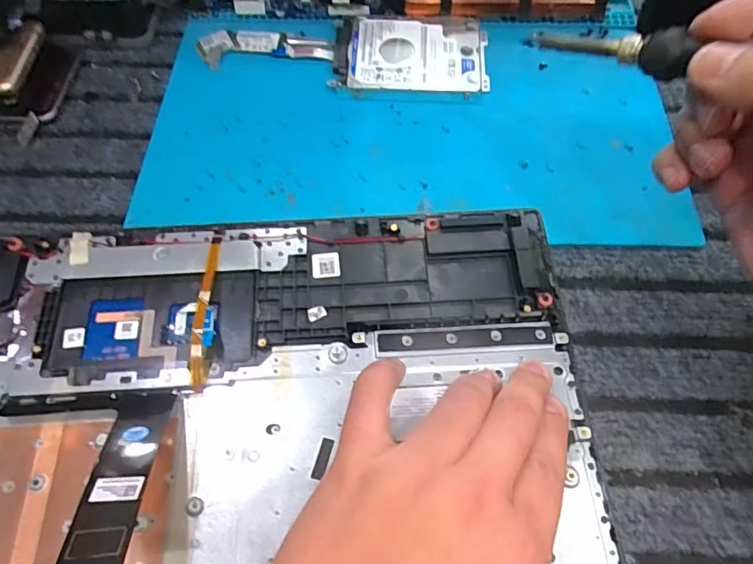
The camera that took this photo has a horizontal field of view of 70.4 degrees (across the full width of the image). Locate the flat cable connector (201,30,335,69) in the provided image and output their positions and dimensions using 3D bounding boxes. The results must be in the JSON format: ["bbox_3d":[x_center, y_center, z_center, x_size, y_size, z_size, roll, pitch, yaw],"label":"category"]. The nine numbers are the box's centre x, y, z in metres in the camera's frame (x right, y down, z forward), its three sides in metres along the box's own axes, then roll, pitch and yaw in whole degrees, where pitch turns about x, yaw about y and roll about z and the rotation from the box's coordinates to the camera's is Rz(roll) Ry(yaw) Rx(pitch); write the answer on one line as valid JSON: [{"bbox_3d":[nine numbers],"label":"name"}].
[{"bbox_3d":[-0.083,-0.176,0.397,0.100,0.006,0.039,-3,61,-1],"label":"flat cable connector"}]

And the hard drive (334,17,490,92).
[{"bbox_3d":[0.025,-0.166,0.387,0.108,0.009,0.070,1,61,1],"label":"hard drive"}]

